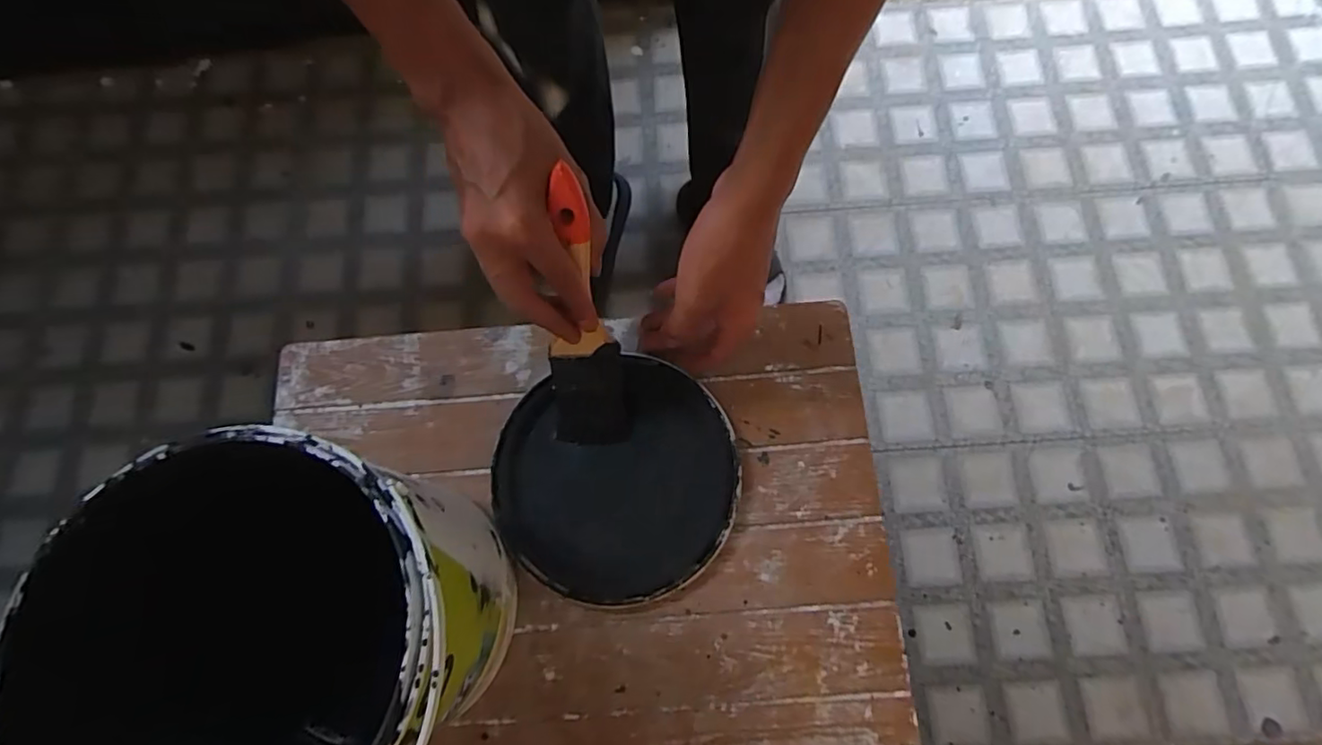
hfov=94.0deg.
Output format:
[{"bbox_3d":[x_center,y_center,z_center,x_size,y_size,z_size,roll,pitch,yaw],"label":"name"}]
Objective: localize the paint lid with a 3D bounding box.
[{"bbox_3d":[-0.032,0.079,0.451,0.171,0.011,0.166,0,75,1],"label":"paint lid"}]

